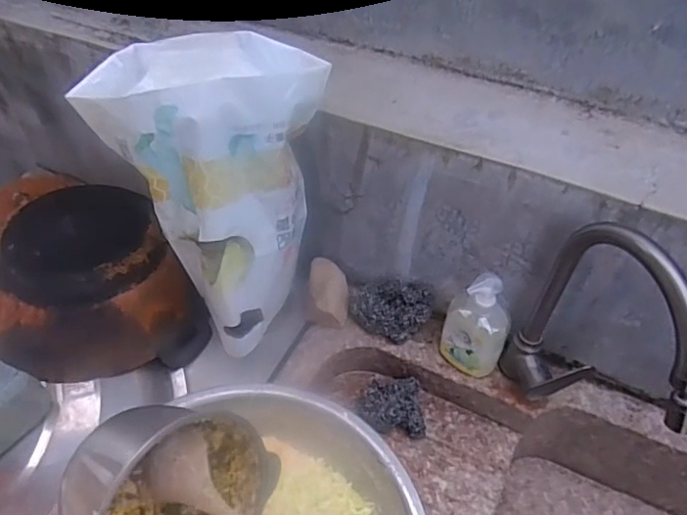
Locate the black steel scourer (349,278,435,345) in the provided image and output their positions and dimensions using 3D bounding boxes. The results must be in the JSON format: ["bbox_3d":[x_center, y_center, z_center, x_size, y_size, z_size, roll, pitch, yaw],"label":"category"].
[{"bbox_3d":[0.068,0.069,0.821,0.124,0.061,0.078,21,52,16],"label":"black steel scourer"}]

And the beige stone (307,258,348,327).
[{"bbox_3d":[-0.023,0.055,0.844,0.062,0.054,0.109,2,49,1],"label":"beige stone"}]

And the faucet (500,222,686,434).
[{"bbox_3d":[0.298,0.104,0.622,0.079,0.330,0.225,-17,52,-15],"label":"faucet"}]

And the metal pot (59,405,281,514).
[{"bbox_3d":[-0.154,0.208,0.484,0.151,0.160,0.172,34,41,13],"label":"metal pot"}]

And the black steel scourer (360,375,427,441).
[{"bbox_3d":[0.071,0.210,0.798,0.091,0.035,0.078,6,49,4],"label":"black steel scourer"}]

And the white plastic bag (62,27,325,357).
[{"bbox_3d":[-0.145,-0.089,0.687,0.178,0.351,0.202,28,54,21],"label":"white plastic bag"}]

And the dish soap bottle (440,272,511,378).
[{"bbox_3d":[0.179,0.089,0.741,0.082,0.156,0.056,18,51,13],"label":"dish soap bottle"}]

